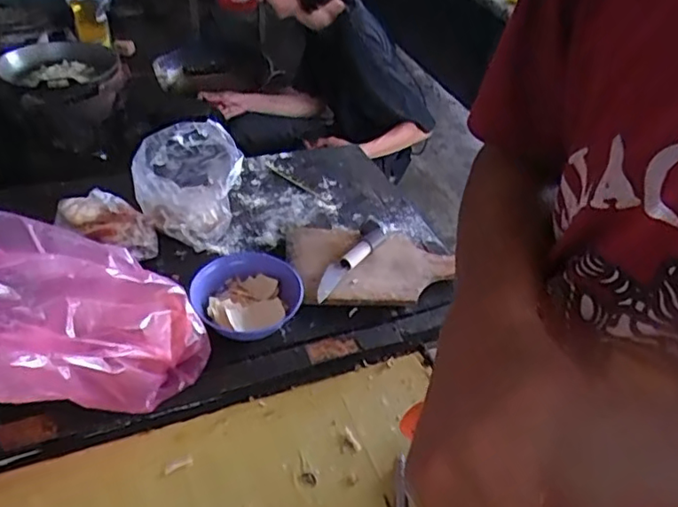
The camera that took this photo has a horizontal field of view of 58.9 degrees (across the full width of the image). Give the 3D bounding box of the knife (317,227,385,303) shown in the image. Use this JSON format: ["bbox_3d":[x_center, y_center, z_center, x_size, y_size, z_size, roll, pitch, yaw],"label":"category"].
[{"bbox_3d":[0.017,0.009,0.904,0.030,0.019,0.186,25,43,22],"label":"knife"}]

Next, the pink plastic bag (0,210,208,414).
[{"bbox_3d":[-0.316,0.050,0.629,0.399,0.108,0.227,20,53,-51],"label":"pink plastic bag"}]

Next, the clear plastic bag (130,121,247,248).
[{"bbox_3d":[-0.235,-0.111,0.941,0.147,0.147,0.135,6,39,0],"label":"clear plastic bag"}]

